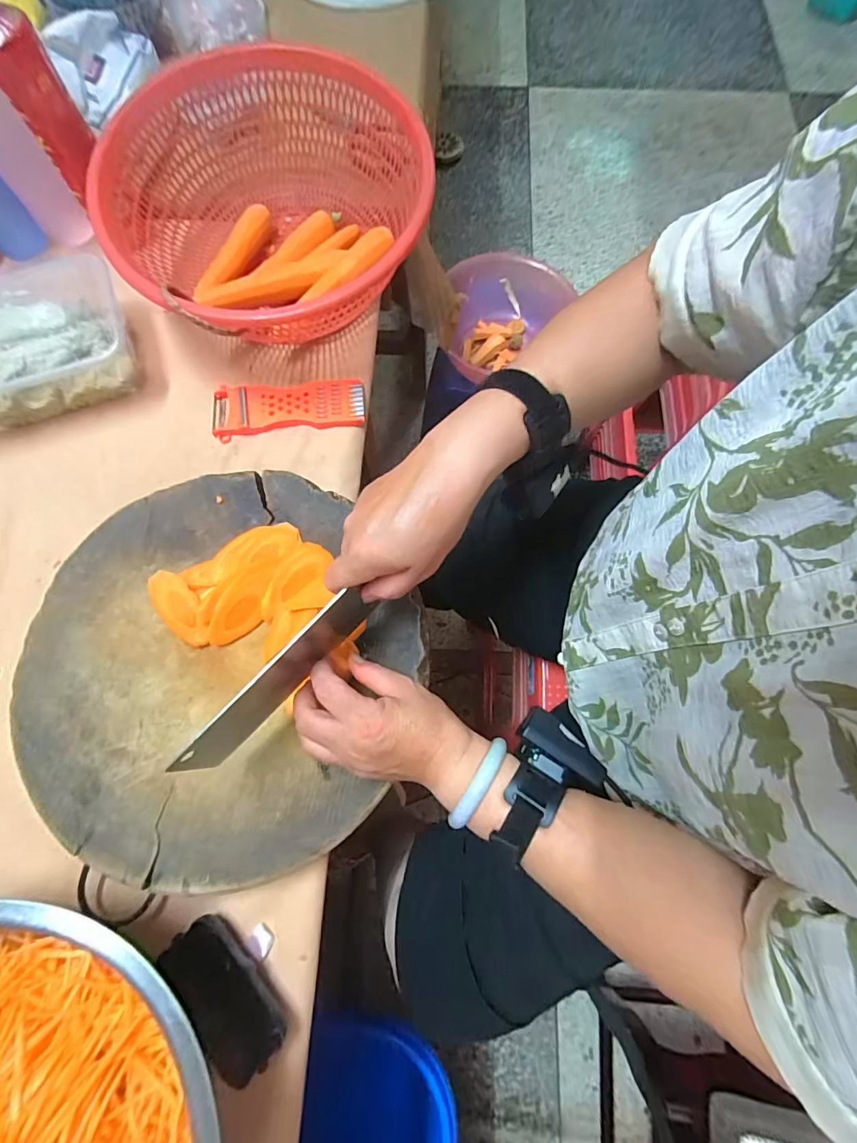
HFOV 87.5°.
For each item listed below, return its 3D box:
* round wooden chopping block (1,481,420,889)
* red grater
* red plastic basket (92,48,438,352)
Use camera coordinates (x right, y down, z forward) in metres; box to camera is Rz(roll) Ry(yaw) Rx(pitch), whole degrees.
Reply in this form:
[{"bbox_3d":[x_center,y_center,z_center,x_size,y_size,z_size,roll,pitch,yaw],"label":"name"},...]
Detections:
[{"bbox_3d":[-0.183,0.082,0.406,0.330,0.056,0.341,-35,76,-10],"label":"round wooden chopping block"},{"bbox_3d":[-0.160,-0.188,0.510,0.168,0.013,0.062,-5,73,-1],"label":"red grater"},{"bbox_3d":[-0.166,-0.390,0.503,0.326,0.125,0.336,0,73,0],"label":"red plastic basket"}]

